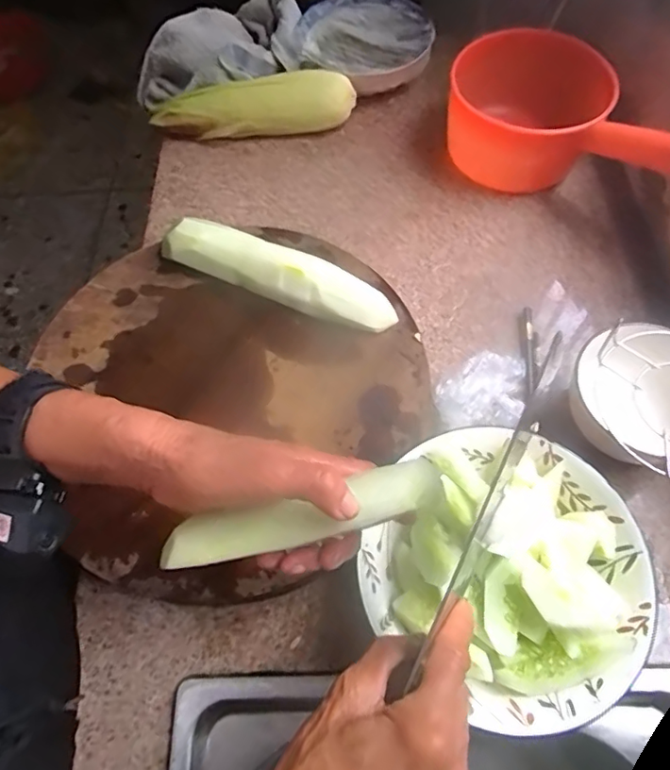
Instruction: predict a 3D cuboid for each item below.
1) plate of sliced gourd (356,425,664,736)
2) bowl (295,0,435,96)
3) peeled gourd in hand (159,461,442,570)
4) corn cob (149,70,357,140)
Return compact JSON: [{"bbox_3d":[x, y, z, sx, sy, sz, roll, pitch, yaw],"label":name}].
[{"bbox_3d":[0.126,0.126,0.380,0.190,0.049,0.185,-1,64,1],"label":"plate of sliced gourd"},{"bbox_3d":[0.037,-0.440,0.698,0.170,0.060,0.164,-12,64,-4],"label":"bowl"},{"bbox_3d":[-0.018,0.074,0.299,0.161,0.035,0.032,-15,64,-2],"label":"peeled gourd in hand"},{"bbox_3d":[-0.099,-0.337,0.655,0.240,0.058,0.051,-9,64,-2],"label":"corn cob"}]

